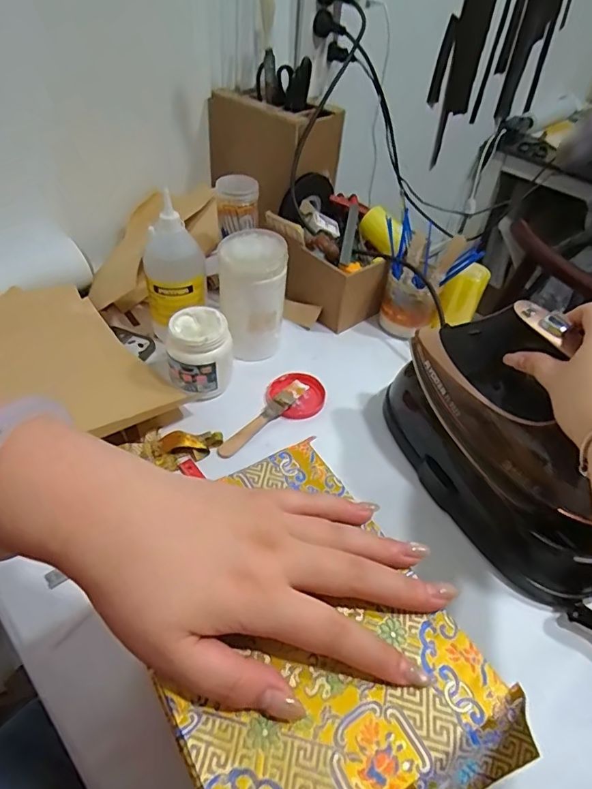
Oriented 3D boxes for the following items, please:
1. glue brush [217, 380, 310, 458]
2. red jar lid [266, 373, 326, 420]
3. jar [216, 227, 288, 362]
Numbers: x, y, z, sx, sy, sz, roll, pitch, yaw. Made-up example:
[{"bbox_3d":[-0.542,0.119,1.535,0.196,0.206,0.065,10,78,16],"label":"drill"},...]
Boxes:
[{"bbox_3d":[-0.036,0.027,0.579,0.023,0.015,0.141,32,51,23],"label":"glue brush"},{"bbox_3d":[0.001,0.000,0.611,0.073,0.012,0.070,3,46,-3],"label":"red jar lid"},{"bbox_3d":[-0.057,-0.123,0.633,0.081,0.151,0.091,0,46,-6],"label":"jar"}]

